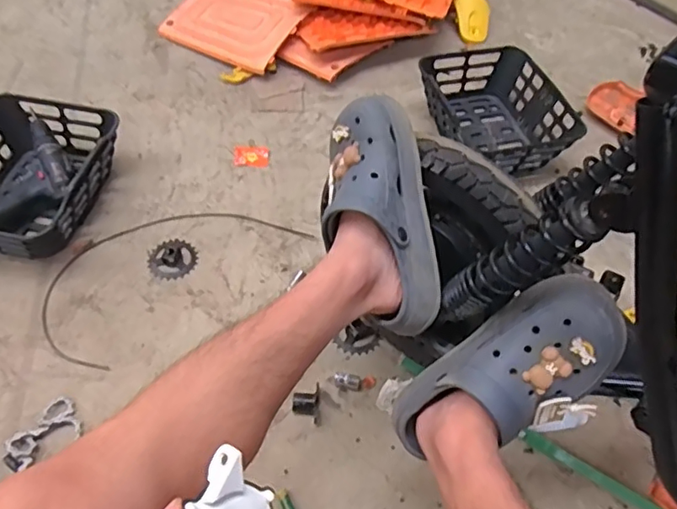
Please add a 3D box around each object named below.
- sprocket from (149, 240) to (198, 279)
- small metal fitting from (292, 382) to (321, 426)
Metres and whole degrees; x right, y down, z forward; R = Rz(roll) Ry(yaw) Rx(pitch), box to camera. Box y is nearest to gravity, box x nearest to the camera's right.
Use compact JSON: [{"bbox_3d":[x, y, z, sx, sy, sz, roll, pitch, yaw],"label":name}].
[{"bbox_3d":[-0.299,0.008,0.995,0.081,0.008,0.084,2,54,-3],"label":"sprocket"},{"bbox_3d":[-0.048,0.224,0.831,0.041,0.033,0.056,-1,54,-5],"label":"small metal fitting"}]

